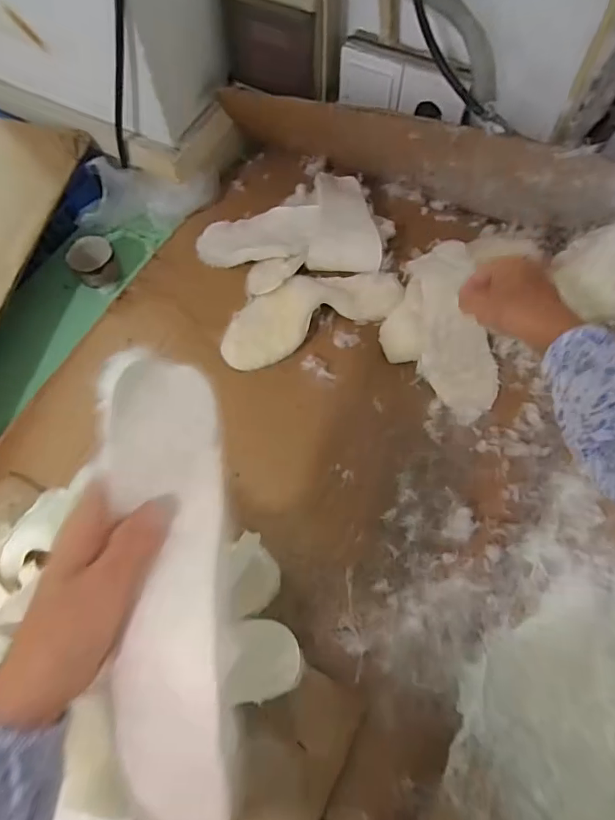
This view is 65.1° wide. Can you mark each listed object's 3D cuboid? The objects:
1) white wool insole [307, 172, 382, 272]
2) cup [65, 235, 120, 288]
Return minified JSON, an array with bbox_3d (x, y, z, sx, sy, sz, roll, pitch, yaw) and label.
[{"bbox_3d":[0.056,-0.270,0.664,0.096,0.029,0.171,6,66,1],"label":"white wool insole"},{"bbox_3d":[-0.289,-0.197,0.654,0.062,0.053,0.051,-29,70,-13],"label":"cup"}]

